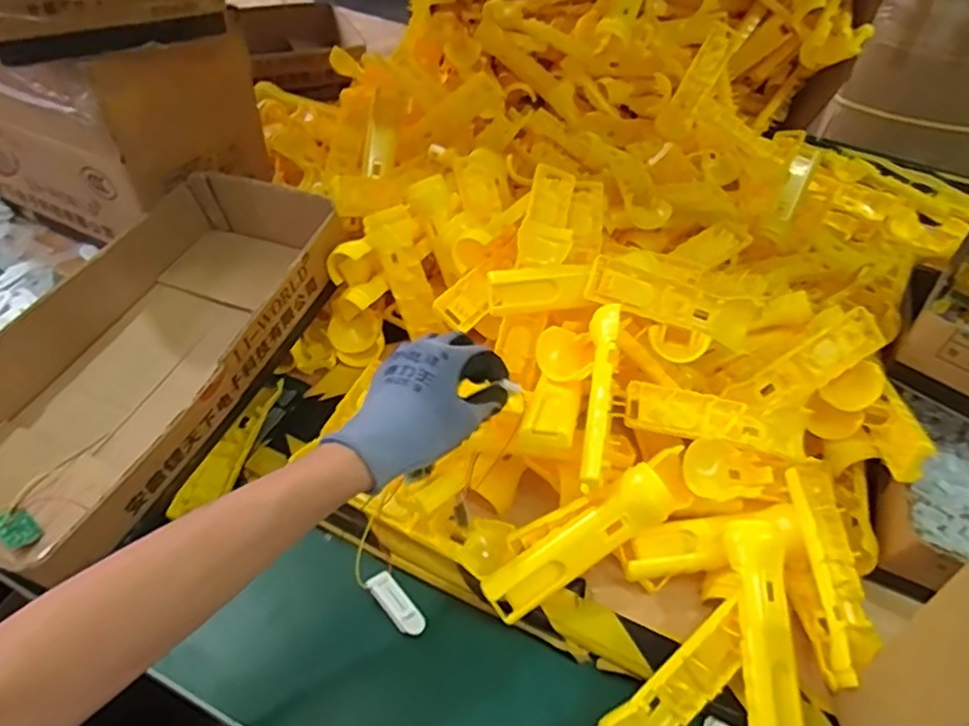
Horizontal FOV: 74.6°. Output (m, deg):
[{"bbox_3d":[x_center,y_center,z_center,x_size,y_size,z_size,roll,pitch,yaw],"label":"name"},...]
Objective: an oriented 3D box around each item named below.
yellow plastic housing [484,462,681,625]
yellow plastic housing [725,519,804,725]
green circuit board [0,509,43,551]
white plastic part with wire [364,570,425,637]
[{"bbox_3d":[0.075,0.142,0.502,0.164,0.031,0.040,-34,58,-4],"label":"yellow plastic housing"},{"bbox_3d":[0.207,0.199,0.465,0.041,0.018,0.159,3,67,0],"label":"yellow plastic housing"},{"bbox_3d":[-0.383,0.134,0.519,0.024,0.005,0.034,-40,98,-34],"label":"green circuit board"},{"bbox_3d":[-0.071,0.194,0.514,0.022,0.010,0.057,-34,58,-32],"label":"white plastic part with wire"}]

